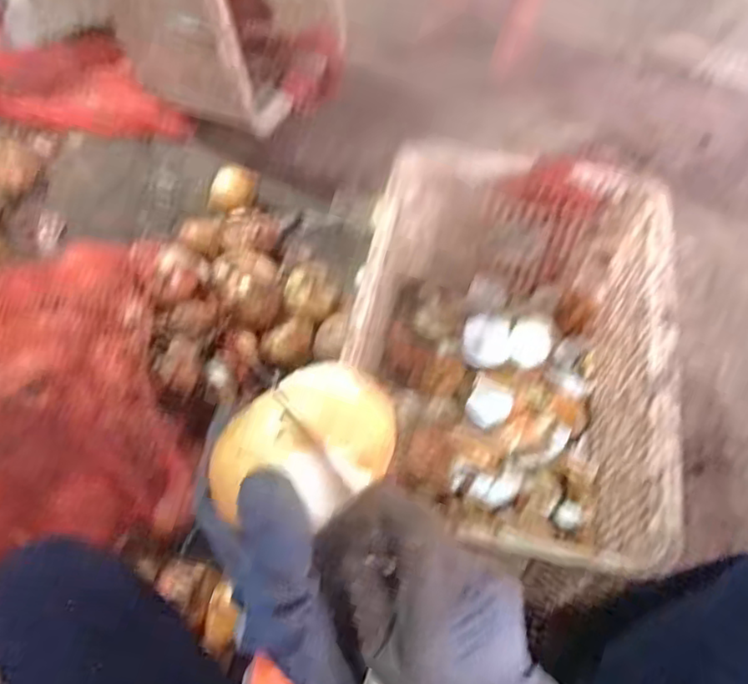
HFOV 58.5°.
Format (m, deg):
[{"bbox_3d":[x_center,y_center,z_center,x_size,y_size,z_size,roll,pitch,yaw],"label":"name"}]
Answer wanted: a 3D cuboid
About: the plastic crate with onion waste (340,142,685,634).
[{"bbox_3d":[0.154,0.049,0.866,0.350,0.288,0.508,11,58,5],"label":"plastic crate with onion waste"}]

